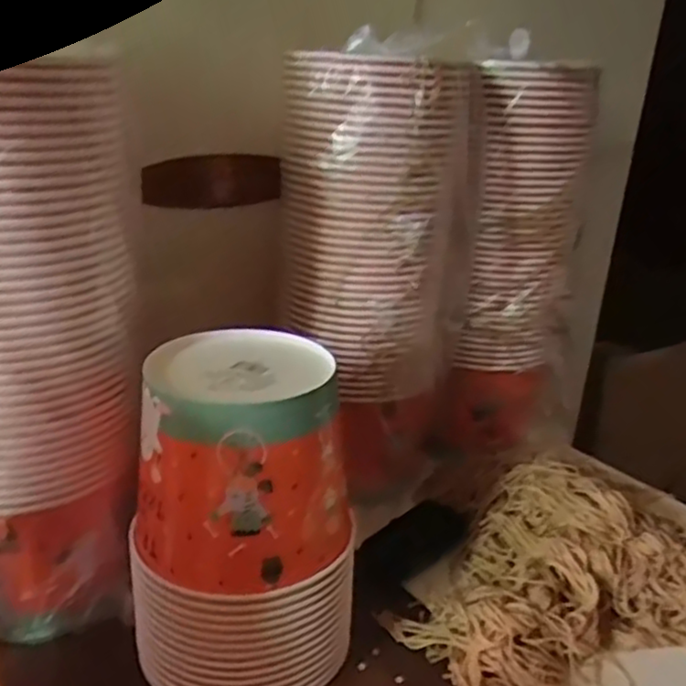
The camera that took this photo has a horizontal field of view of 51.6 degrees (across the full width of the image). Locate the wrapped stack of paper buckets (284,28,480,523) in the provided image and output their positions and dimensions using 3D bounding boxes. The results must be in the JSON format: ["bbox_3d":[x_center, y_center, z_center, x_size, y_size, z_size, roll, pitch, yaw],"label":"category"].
[{"bbox_3d":[0.034,-0.062,0.703,0.168,0.411,0.165,12,24,19],"label":"wrapped stack of paper buckets"}]

